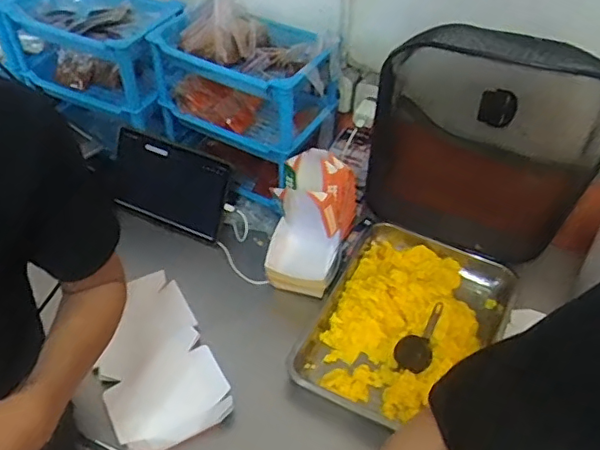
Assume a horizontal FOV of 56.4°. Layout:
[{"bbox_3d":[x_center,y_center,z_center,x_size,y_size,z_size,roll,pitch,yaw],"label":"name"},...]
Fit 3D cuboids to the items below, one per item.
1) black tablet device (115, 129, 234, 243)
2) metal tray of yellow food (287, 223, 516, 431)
[{"bbox_3d":[-0.257,-0.078,1.091,0.234,0.168,0.014,18,19,12],"label":"black tablet device"},{"bbox_3d":[0.178,0.170,0.957,0.287,0.049,0.386,23,49,19],"label":"metal tray of yellow food"}]

